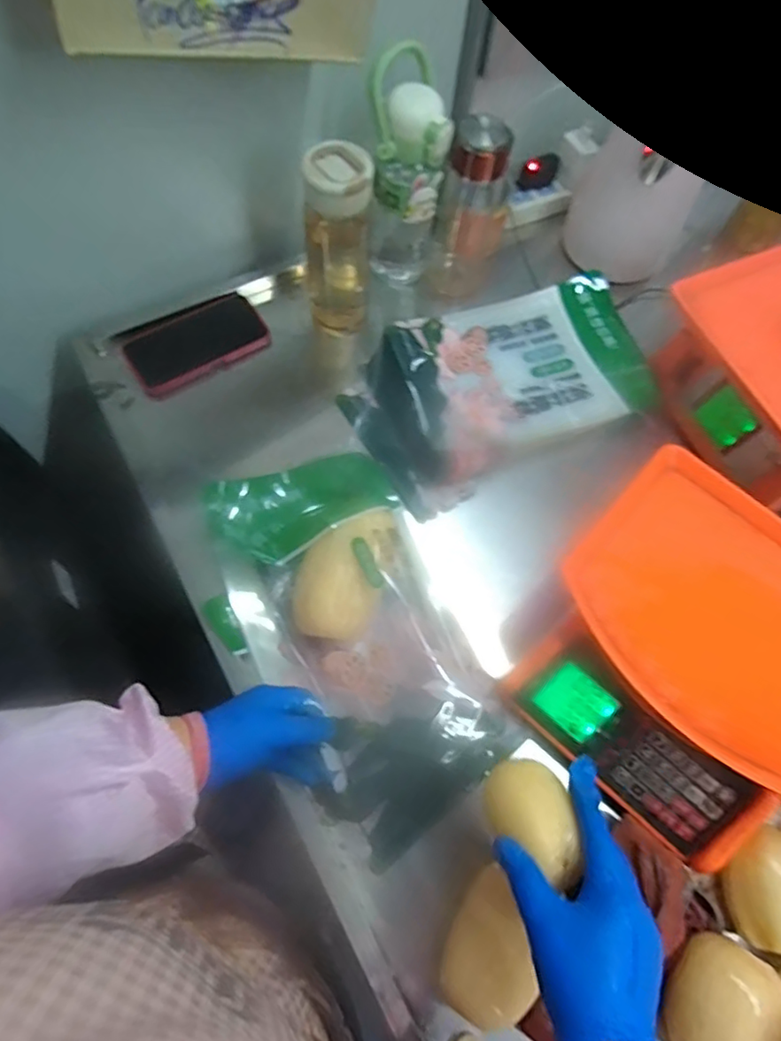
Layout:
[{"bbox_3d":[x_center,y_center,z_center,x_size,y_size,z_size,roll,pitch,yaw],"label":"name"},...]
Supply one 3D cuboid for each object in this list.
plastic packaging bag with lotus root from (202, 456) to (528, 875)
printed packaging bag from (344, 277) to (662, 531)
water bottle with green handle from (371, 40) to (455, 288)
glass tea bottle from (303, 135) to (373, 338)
[{"bbox_3d":[-0.040,0.111,0.537,0.210,0.096,0.364,-22,70,-12],"label":"plastic packaging bag with lotus root"},{"bbox_3d":[0.136,-0.167,0.698,0.366,0.052,0.218,-24,70,-13],"label":"printed packaging bag"},{"bbox_3d":[0.020,-0.398,0.684,0.086,0.259,0.095,6,67,-1],"label":"water bottle with green handle"},{"bbox_3d":[-0.060,-0.311,0.665,0.070,0.217,0.061,-8,67,-7],"label":"glass tea bottle"}]

